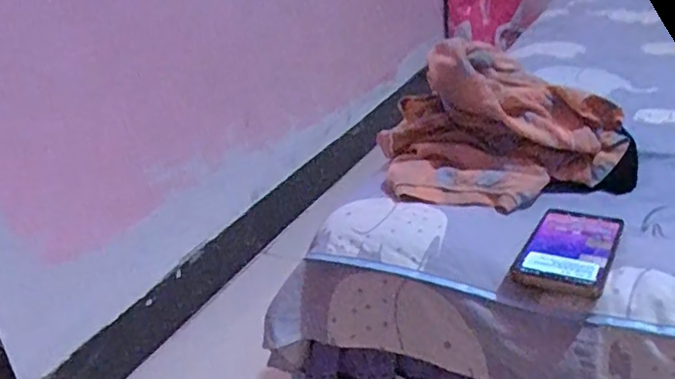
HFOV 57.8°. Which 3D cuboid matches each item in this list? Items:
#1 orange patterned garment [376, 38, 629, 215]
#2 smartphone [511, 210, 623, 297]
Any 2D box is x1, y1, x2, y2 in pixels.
[{"bbox_3d":[0.191,-0.078,0.727,0.276,0.152,0.166,-9,26,-8],"label":"orange patterned garment"},{"bbox_3d":[0.225,0.054,0.586,0.075,0.011,0.154,12,25,28],"label":"smartphone"}]

